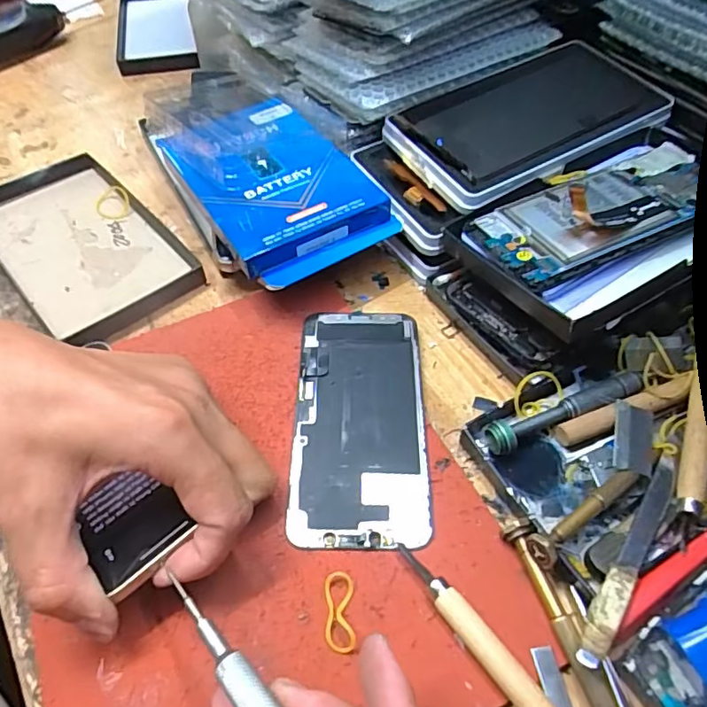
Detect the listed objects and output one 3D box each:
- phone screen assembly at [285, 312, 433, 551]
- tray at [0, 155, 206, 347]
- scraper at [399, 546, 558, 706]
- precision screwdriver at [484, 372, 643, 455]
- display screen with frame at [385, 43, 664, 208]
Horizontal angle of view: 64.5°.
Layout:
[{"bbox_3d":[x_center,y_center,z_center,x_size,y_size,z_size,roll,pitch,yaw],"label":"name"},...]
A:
[{"bbox_3d":[0.003,0.033,0.298,0.068,0.004,0.140,0,53,1],"label":"phone screen assembly"},{"bbox_3d":[-0.191,-0.077,0.393,0.097,0.017,0.177,-36,60,-23],"label":"tray"},{"bbox_3d":[0.062,0.128,0.221,0.012,0.013,0.121,-32,59,-21],"label":"scraper"},{"bbox_3d":[0.110,0.030,0.289,0.092,0.010,0.014,-18,55,-13],"label":"precision screwdriver"},{"bbox_3d":[0.119,-0.159,0.376,0.172,0.015,0.097,-24,56,-17],"label":"display screen with frame"}]

